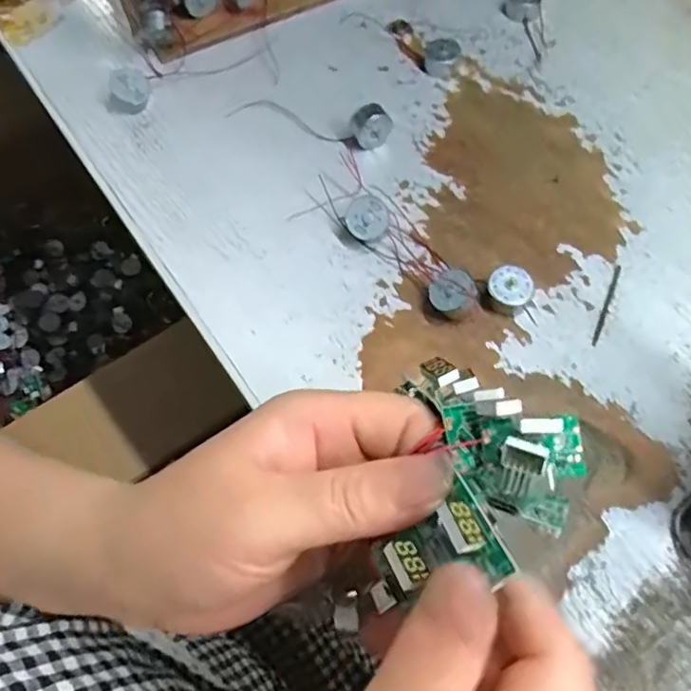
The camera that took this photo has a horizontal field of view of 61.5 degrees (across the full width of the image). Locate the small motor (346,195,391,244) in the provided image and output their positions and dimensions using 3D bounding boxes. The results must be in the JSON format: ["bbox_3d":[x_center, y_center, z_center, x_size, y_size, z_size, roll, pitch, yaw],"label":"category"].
[{"bbox_3d":[0.012,-0.070,0.325,0.024,0.009,0.024,-30,95,3],"label":"small motor"}]

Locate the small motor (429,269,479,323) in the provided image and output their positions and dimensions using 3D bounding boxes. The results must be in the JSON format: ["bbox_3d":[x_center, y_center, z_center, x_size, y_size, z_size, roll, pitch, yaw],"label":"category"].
[{"bbox_3d":[0.057,-0.026,0.304,0.024,0.014,0.024,-4,77,18],"label":"small motor"}]

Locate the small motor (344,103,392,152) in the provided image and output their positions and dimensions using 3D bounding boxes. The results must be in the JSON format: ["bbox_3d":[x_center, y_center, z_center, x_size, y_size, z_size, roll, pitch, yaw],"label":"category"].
[{"bbox_3d":[0.015,-0.135,0.354,0.027,0.026,0.016,-25,66,-10],"label":"small motor"}]

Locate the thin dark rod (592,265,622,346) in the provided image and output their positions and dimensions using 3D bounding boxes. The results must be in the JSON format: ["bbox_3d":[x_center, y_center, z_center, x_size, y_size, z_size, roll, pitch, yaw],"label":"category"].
[{"bbox_3d":[0.139,-0.022,0.308,0.004,0.004,0.052,23,67,13],"label":"thin dark rod"}]

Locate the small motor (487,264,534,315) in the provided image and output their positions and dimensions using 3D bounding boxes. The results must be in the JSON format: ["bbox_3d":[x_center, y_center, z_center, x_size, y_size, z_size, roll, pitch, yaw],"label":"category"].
[{"bbox_3d":[0.087,-0.030,0.306,0.022,0.013,0.022,-1,64,2],"label":"small motor"}]

